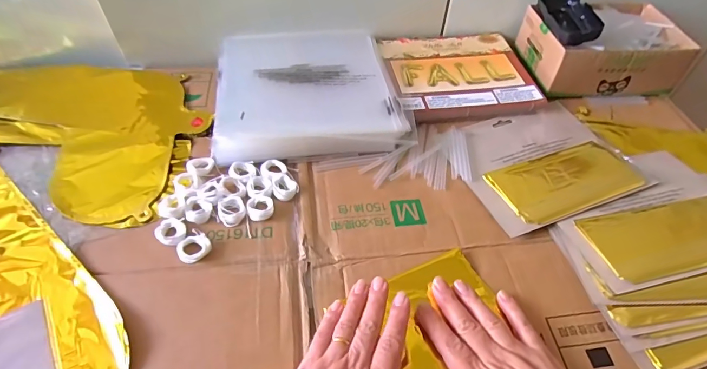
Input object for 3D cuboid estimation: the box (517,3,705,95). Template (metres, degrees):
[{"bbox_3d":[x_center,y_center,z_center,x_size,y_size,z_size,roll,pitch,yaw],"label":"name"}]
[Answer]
[{"bbox_3d":[0.339,-0.191,0.571,0.184,0.085,0.133,-3,51,-4],"label":"box"}]

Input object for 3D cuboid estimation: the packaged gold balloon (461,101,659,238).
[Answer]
[{"bbox_3d":[0.214,-0.030,0.474,0.188,0.016,0.156,-17,53,-15],"label":"packaged gold balloon"}]

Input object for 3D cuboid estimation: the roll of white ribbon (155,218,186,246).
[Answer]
[{"bbox_3d":[-0.175,0.045,0.399,0.025,0.008,0.031,-18,53,-16],"label":"roll of white ribbon"}]

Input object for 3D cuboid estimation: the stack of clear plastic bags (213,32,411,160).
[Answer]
[{"bbox_3d":[-0.060,-0.131,0.538,0.221,0.035,0.246,-7,51,-7],"label":"stack of clear plastic bags"}]

